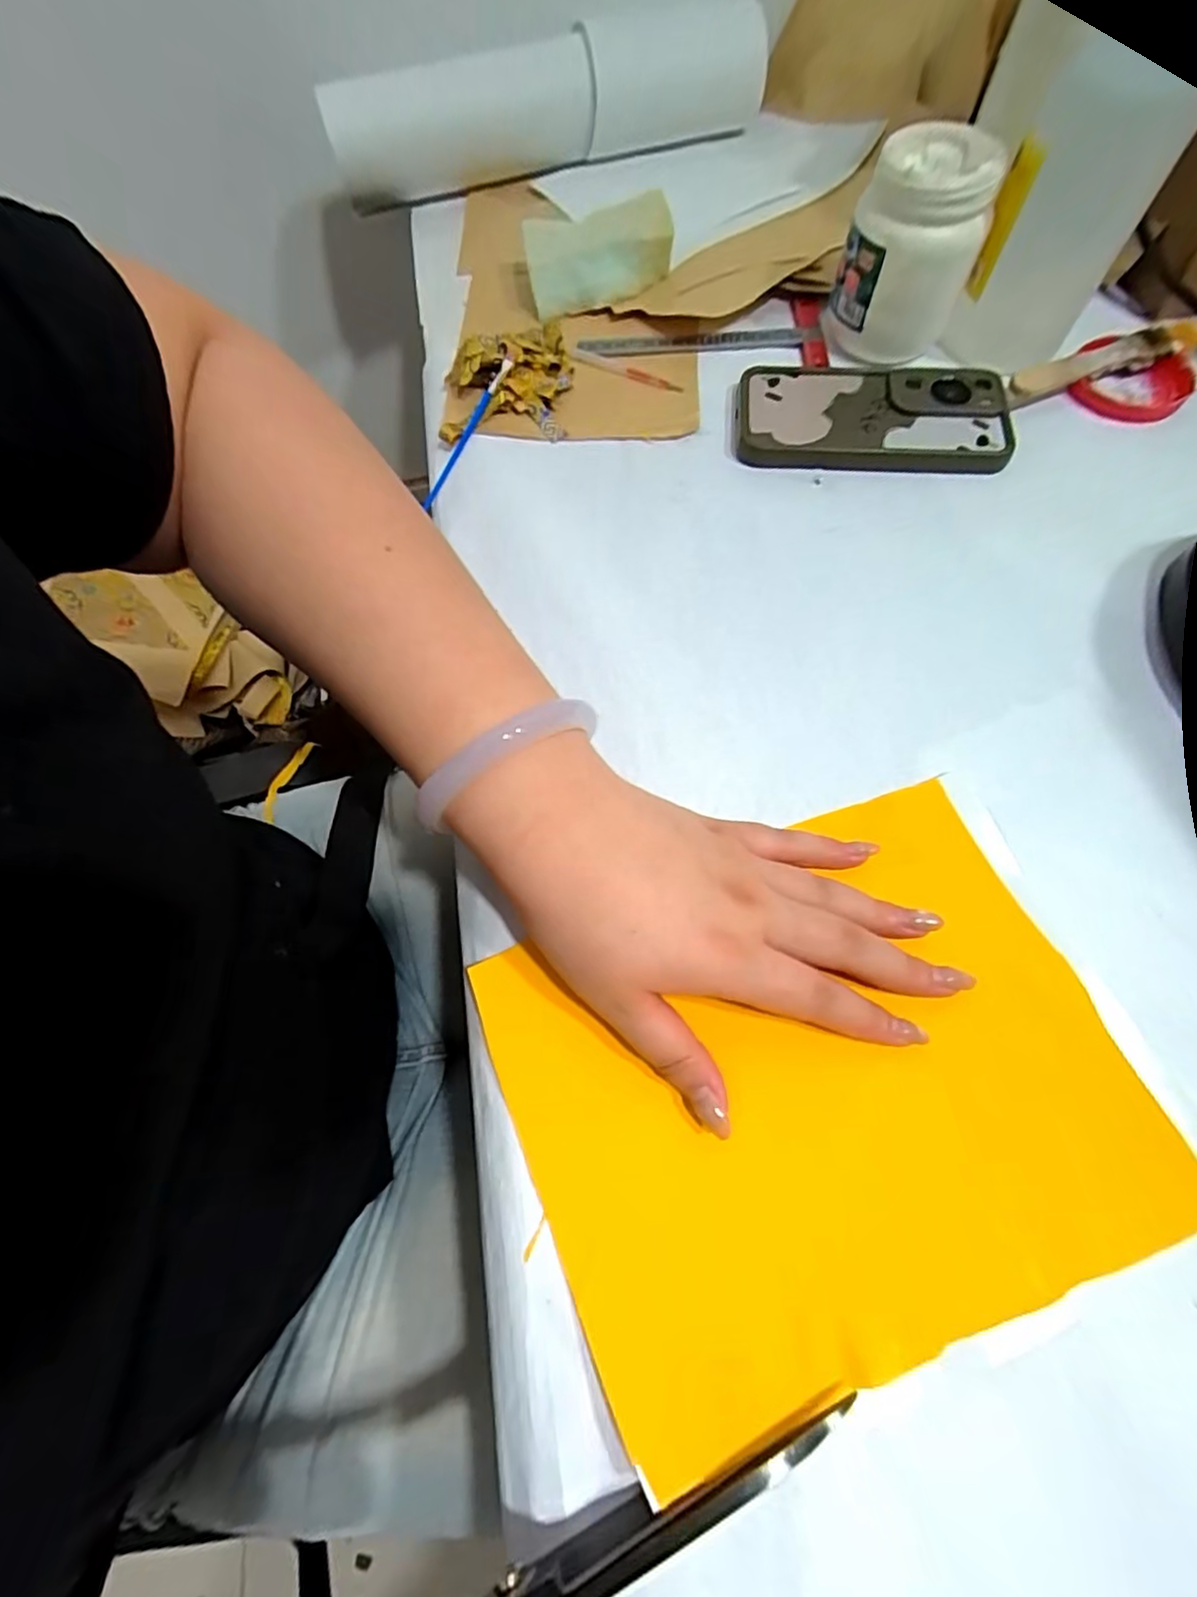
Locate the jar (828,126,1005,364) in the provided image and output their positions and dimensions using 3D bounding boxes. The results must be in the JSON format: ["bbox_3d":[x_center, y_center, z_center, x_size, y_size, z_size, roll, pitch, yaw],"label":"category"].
[{"bbox_3d":[0.192,-0.340,0.378,0.074,0.087,0.078,-1,68,3],"label":"jar"}]

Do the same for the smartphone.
[{"bbox_3d":[0.171,-0.241,0.382,0.161,0.015,0.082,6,68,6],"label":"smartphone"}]

